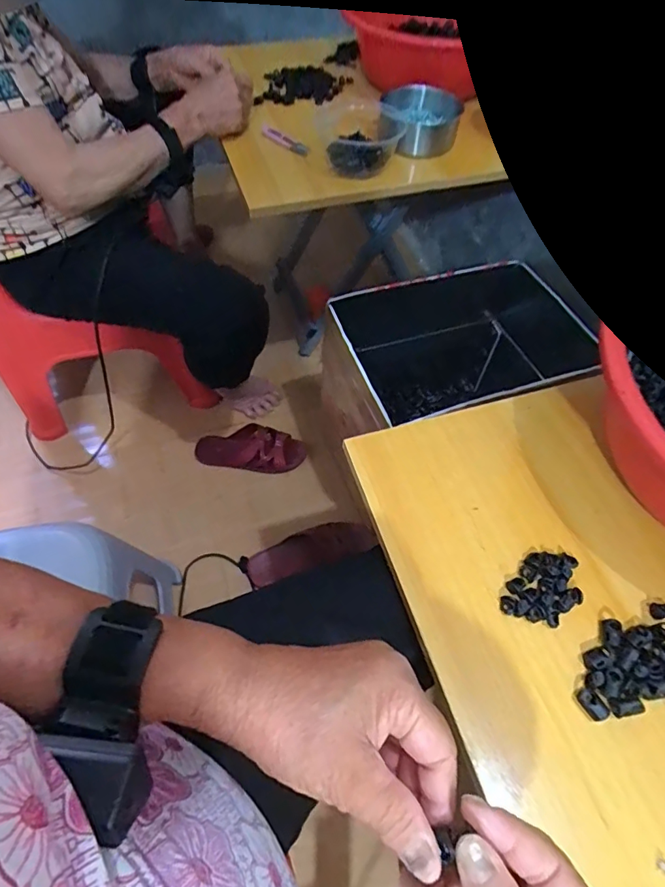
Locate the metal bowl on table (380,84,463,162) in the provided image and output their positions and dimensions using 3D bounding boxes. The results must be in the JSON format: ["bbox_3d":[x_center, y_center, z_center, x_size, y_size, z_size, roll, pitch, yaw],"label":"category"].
[{"bbox_3d":[0.144,-0.529,0.769,0.125,0.061,0.133,6,57,1],"label":"metal bowl on table"}]

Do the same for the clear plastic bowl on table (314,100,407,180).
[{"bbox_3d":[0.047,-0.494,0.749,0.139,0.061,0.149,-3,57,-4],"label":"clear plastic bowl on table"}]

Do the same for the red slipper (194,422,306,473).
[{"bbox_3d":[-0.176,0.014,1.006,0.228,0.049,0.093,2,57,-1],"label":"red slipper"}]

